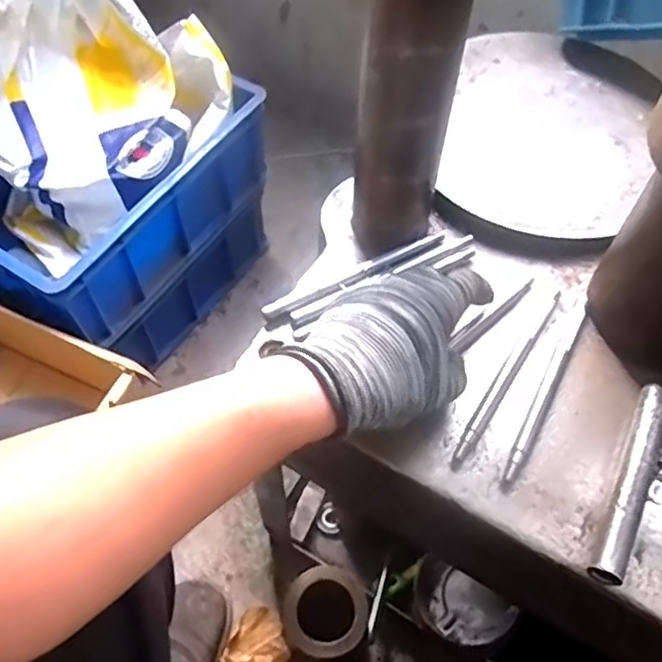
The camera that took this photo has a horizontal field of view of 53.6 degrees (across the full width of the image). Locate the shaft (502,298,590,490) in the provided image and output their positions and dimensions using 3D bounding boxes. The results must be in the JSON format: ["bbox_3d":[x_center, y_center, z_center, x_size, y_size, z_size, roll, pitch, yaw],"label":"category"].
[{"bbox_3d":[0.156,0.040,0.468,0.011,0.010,0.155,26,61,14],"label":"shaft"}]

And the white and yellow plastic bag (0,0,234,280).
[{"bbox_3d":[-0.310,-0.303,0.852,0.321,0.243,0.281,-32,64,-19],"label":"white and yellow plastic bag"}]

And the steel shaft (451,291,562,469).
[{"bbox_3d":[0.129,0.032,0.478,0.011,0.008,0.162,30,63,16],"label":"steel shaft"}]

